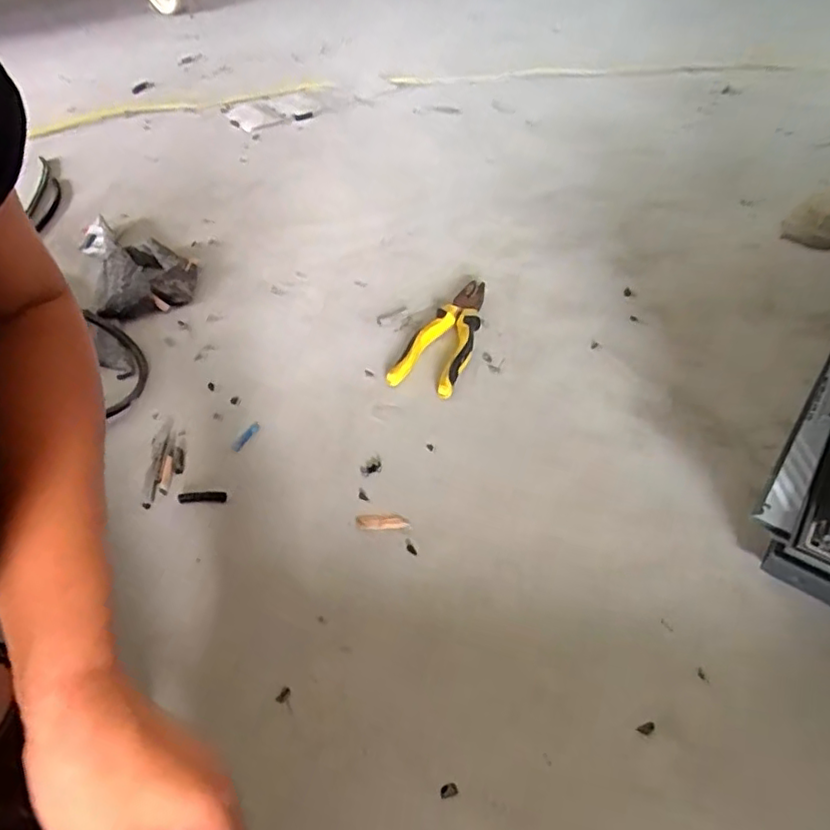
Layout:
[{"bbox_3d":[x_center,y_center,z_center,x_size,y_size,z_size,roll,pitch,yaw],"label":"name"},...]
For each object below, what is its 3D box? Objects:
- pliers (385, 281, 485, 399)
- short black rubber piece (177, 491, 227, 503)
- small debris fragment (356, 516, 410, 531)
[{"bbox_3d":[0.040,-0.093,0.690,0.069,0.029,0.186,14,46,18],"label":"pliers"},{"bbox_3d":[-0.186,0.072,0.549,0.043,0.004,0.011,-1,44,3],"label":"short black rubber piece"},{"bbox_3d":[-0.027,0.089,0.519,0.043,0.004,0.011,-1,44,3],"label":"small debris fragment"}]

